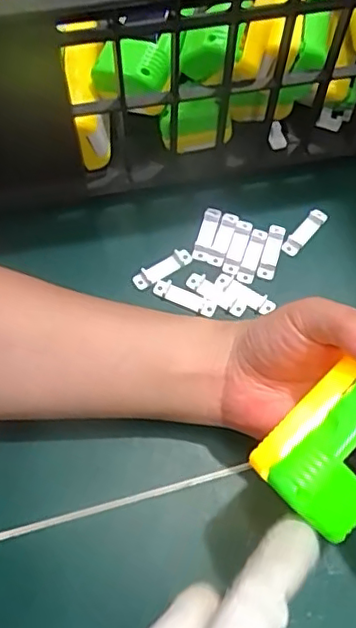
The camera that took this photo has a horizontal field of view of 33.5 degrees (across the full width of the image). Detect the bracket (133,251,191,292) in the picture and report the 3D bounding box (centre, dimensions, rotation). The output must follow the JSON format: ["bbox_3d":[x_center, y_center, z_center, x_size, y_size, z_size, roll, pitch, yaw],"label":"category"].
[{"bbox_3d":[-0.009,-0.027,0.342,0.036,0.004,0.010,-29,71,-13],"label":"bracket"}]

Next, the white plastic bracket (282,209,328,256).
[{"bbox_3d":[0.076,-0.050,0.355,0.009,0.005,0.036,39,72,14],"label":"white plastic bracket"}]

